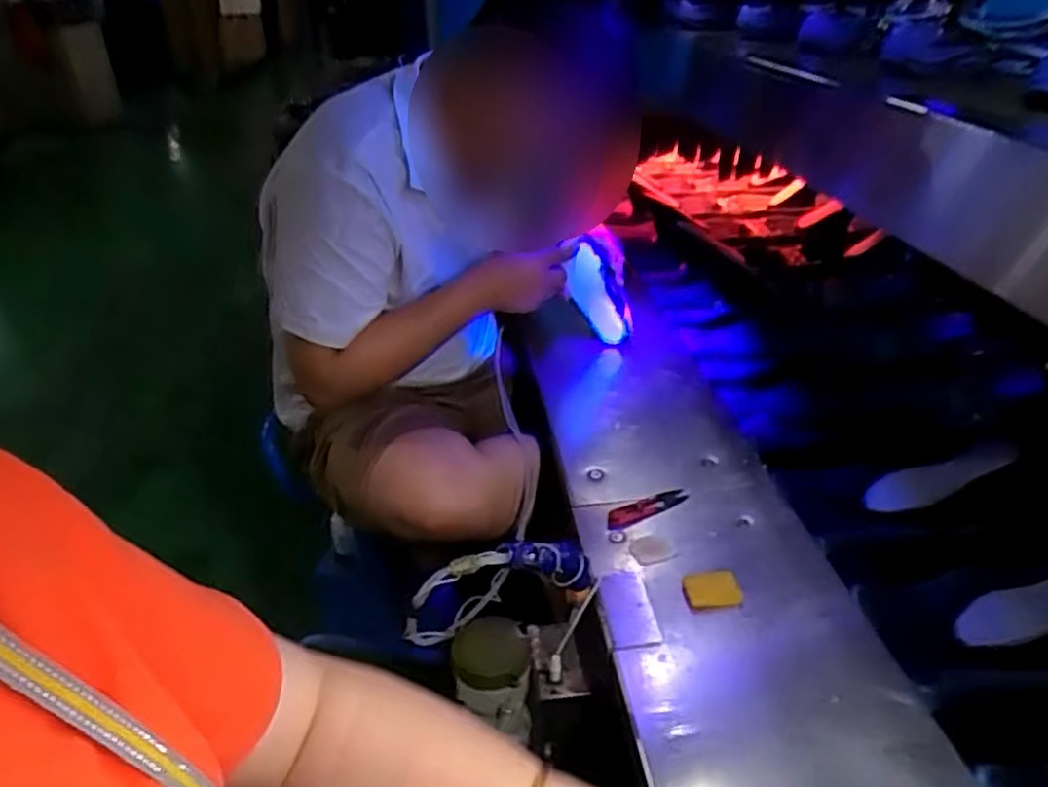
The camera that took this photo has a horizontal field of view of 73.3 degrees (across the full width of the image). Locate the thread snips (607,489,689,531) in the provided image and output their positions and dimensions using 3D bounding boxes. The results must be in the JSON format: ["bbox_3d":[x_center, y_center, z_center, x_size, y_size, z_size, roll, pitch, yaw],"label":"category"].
[{"bbox_3d":[0.137,0.125,0.783,0.107,0.009,0.030,-18,36,-29],"label":"thread snips"}]

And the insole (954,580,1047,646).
[{"bbox_3d":[0.505,0.197,0.681,0.178,0.011,0.052,-25,33,1],"label":"insole"}]

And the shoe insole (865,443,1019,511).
[{"bbox_3d":[0.497,0.101,0.840,0.178,0.014,0.053,-22,32,4],"label":"shoe insole"}]

